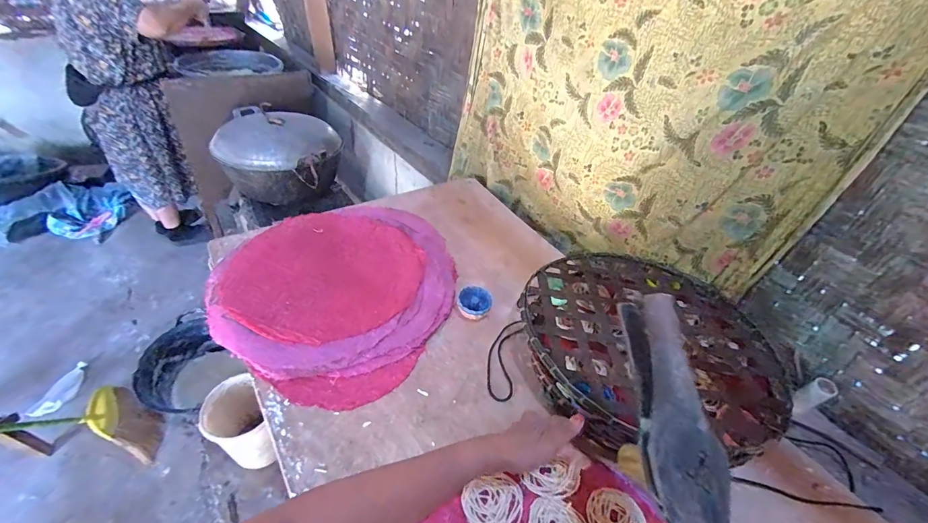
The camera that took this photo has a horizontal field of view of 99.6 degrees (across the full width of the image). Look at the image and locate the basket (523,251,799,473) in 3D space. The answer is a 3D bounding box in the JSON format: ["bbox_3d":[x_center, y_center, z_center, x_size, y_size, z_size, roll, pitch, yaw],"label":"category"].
[{"bbox_3d":[0.304,0.131,0.665,0.422,0.080,0.403,-29,53,-35],"label":"basket"}]

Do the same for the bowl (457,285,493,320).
[{"bbox_3d":[0.020,0.076,0.715,0.060,0.028,0.067,13,41,6],"label":"bowl"}]

